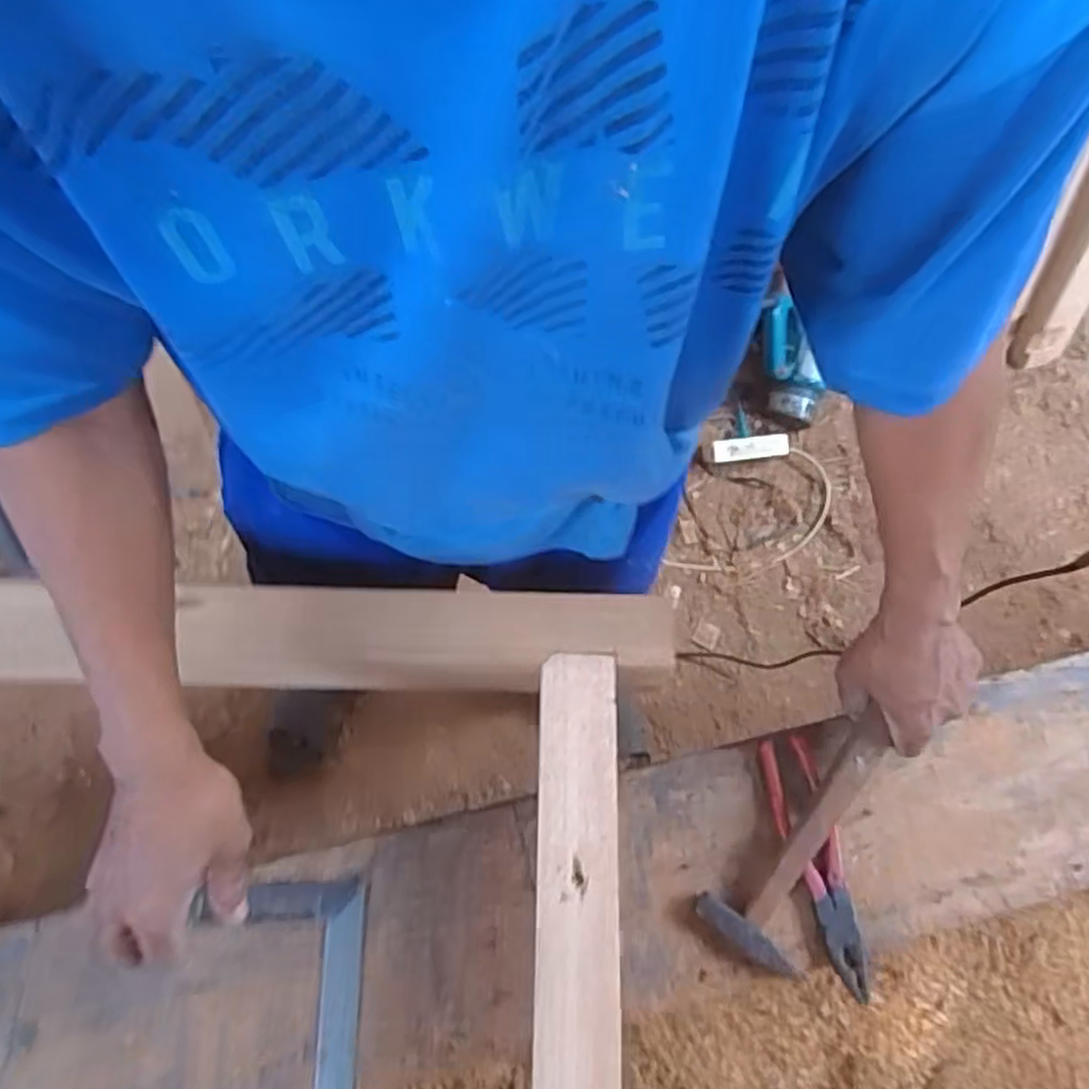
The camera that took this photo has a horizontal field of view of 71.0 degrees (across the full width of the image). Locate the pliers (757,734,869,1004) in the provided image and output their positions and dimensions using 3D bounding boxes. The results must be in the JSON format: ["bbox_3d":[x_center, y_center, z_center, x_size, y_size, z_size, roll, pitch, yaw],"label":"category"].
[{"bbox_3d":[0.220,0.255,0.613,0.042,0.020,0.195,-10,67,-7],"label":"pliers"}]

